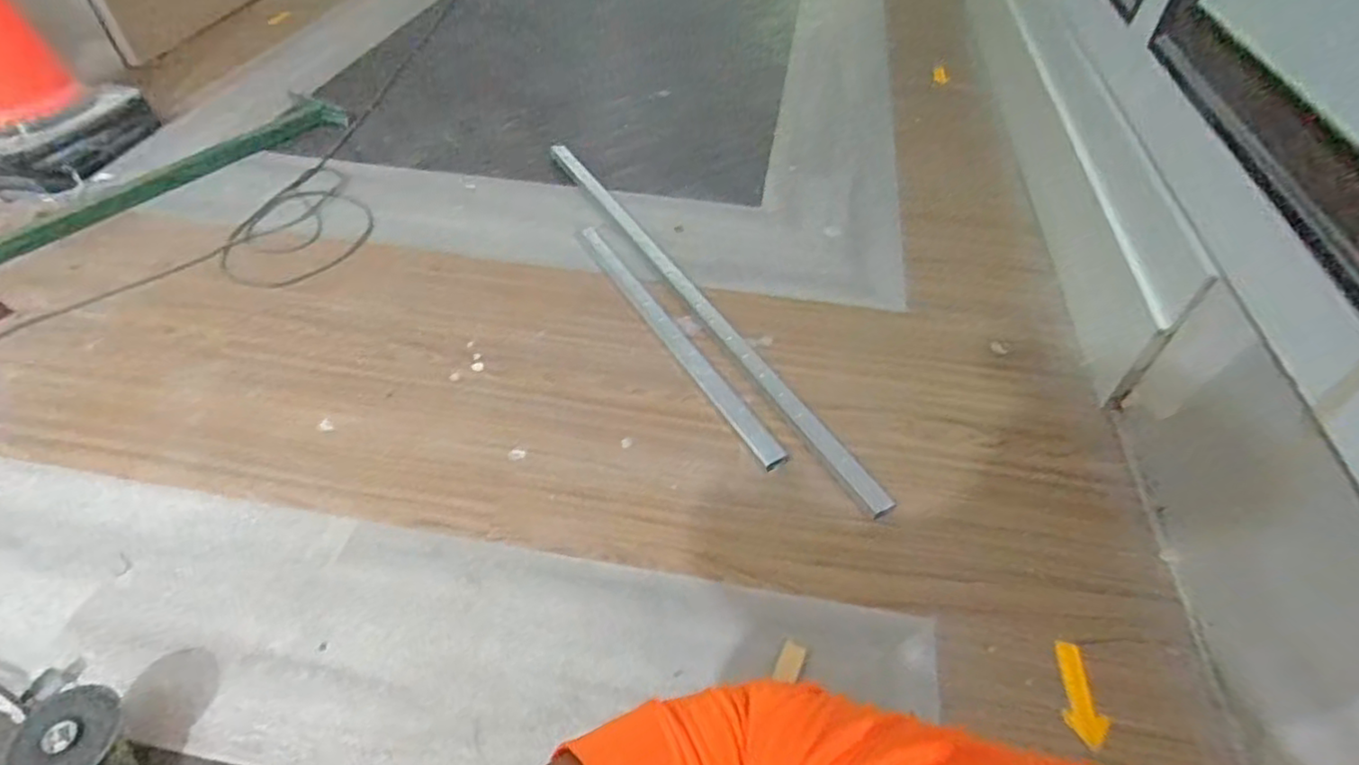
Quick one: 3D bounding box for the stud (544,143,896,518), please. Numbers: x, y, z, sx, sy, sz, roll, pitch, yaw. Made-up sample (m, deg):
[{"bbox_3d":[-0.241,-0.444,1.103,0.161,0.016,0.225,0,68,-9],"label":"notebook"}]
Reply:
[{"bbox_3d":[0.007,-0.183,1.248,0.051,0.023,1.111,-23,53,-22],"label":"stud"}]

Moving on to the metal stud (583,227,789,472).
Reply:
[{"bbox_3d":[-0.018,-0.091,1.177,0.039,0.015,0.661,-22,53,-22],"label":"metal stud"}]

